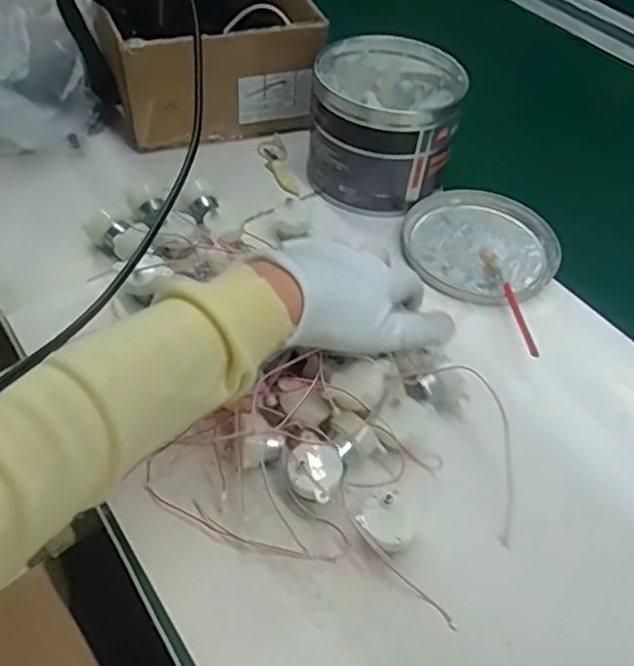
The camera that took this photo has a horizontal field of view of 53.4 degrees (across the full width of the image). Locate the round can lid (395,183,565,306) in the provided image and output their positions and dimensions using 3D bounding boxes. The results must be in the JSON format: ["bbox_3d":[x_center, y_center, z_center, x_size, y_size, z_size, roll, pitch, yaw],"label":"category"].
[{"bbox_3d":[0.138,-0.077,0.544,0.131,0.011,0.129,2,50,-2],"label":"round can lid"}]

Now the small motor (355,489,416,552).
[{"bbox_3d":[0.039,0.109,0.355,0.030,0.024,0.030,2,50,-2],"label":"small motor"}]

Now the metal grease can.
[{"bbox_3d":[0.059,-0.191,0.568,0.122,0.102,0.139,13,51,7],"label":"metal grease can"}]

